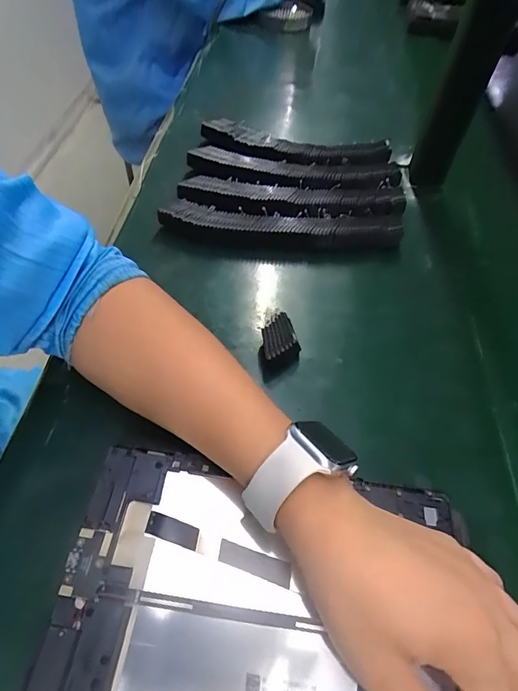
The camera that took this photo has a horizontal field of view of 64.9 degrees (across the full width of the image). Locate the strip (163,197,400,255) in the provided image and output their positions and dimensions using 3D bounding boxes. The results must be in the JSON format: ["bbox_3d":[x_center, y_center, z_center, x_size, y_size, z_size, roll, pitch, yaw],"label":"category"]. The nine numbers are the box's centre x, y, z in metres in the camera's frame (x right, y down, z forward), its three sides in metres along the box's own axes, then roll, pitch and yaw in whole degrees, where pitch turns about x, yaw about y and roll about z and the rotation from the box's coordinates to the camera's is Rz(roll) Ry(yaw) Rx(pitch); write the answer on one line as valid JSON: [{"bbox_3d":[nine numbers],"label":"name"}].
[{"bbox_3d":[0.027,-0.131,0.466,0.269,0.040,0.060,2,53,-2],"label":"strip"}]

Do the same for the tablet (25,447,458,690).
[{"bbox_3d":[0.001,0.152,0.245,0.233,0.012,0.153,8,52,1],"label":"tablet"}]

